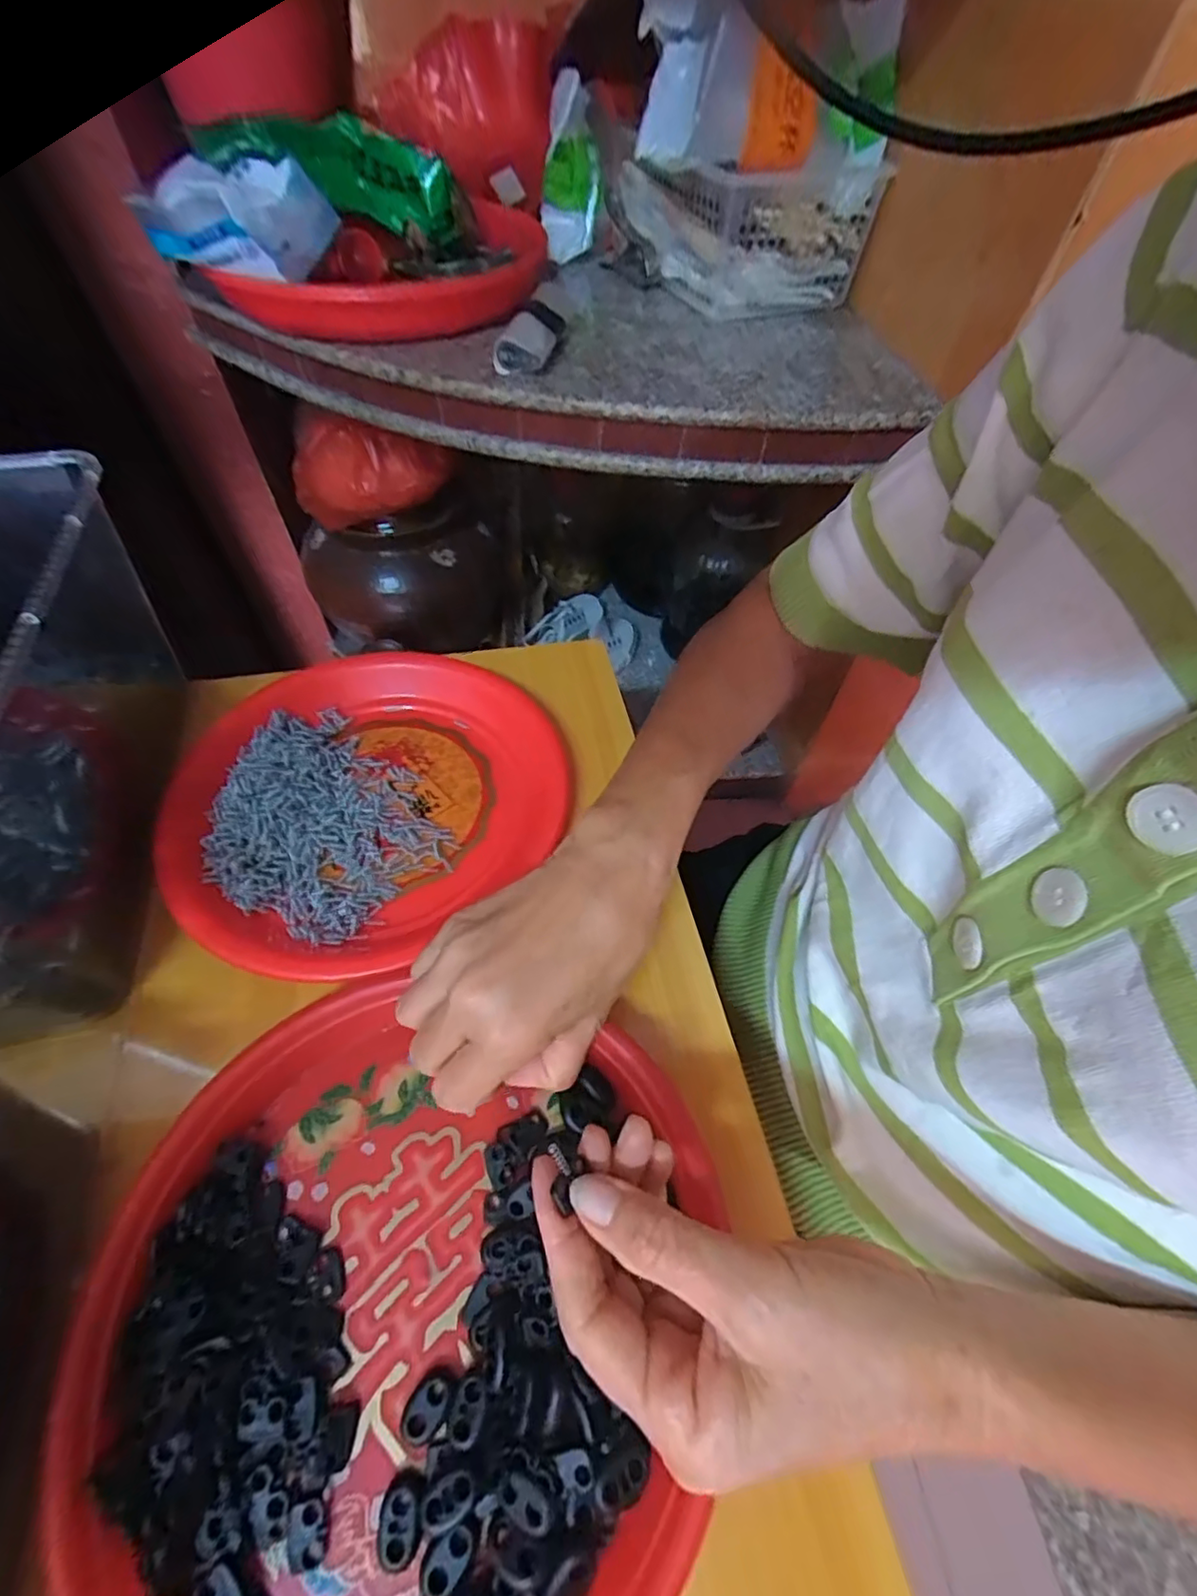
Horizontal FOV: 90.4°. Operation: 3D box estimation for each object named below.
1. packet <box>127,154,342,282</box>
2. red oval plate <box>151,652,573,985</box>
[{"bbox_3d":[-0.303,-0.487,0.496,0.158,0.068,0.072,27,58,15],"label":"packet"},{"bbox_3d":[-0.138,-0.008,0.371,0.208,0.027,0.232,39,62,22],"label":"red oval plate"}]

